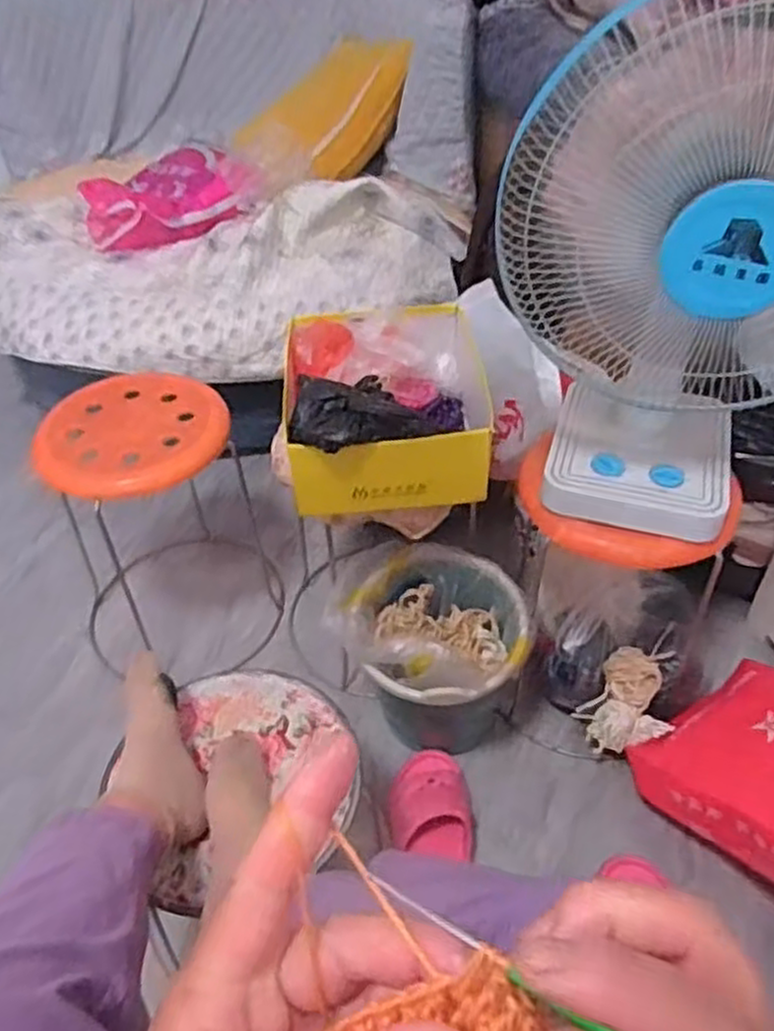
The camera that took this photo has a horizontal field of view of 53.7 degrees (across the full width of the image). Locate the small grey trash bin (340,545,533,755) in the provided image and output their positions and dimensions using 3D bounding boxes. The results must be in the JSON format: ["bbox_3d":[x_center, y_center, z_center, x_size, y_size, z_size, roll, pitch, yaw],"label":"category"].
[{"bbox_3d":[0.076,0.204,1.085,0.232,0.270,0.231,-1,45,1],"label":"small grey trash bin"}]

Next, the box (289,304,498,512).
[{"bbox_3d":[-0.002,-0.155,0.996,0.248,0.134,0.341,-2,45,1],"label":"box"}]

